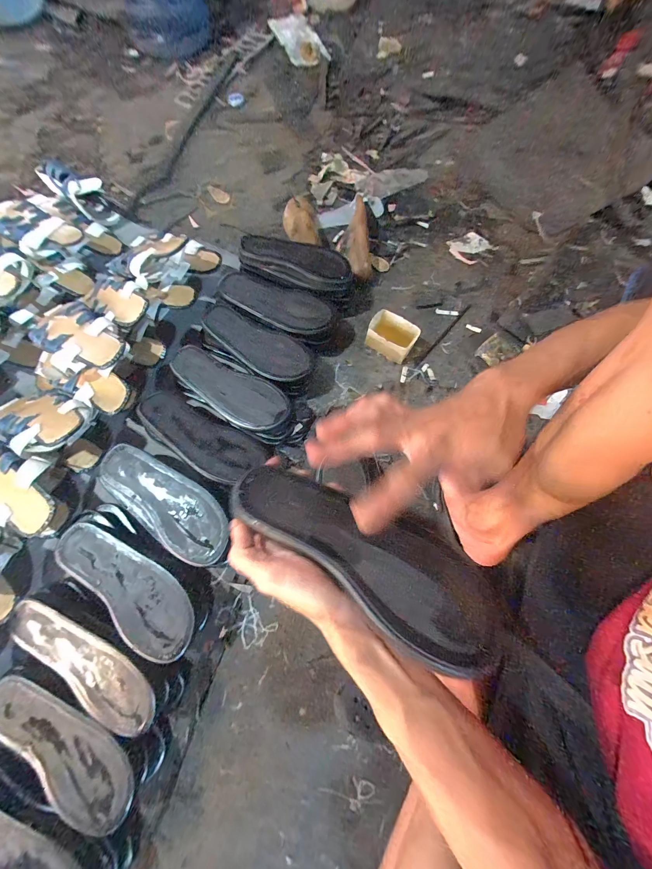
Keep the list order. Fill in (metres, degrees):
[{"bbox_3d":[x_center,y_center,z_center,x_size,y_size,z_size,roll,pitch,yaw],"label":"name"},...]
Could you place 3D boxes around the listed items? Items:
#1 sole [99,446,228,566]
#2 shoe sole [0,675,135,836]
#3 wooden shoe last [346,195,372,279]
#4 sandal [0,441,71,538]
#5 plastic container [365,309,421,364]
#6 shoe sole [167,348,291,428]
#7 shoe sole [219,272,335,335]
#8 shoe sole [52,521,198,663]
[{"bbox_3d":[-0.245,0.098,0.474,0.236,0.016,0.092,42,77,11],"label":"sole"},{"bbox_3d":[-0.357,0.417,0.415,0.243,0.024,0.091,37,77,7],"label":"shoe sole"},{"bbox_3d":[0.080,-0.463,0.728,0.061,0.057,0.222,2,73,0],"label":"wooden shoe last"},{"bbox_3d":[-0.526,0.077,0.498,0.249,0.049,0.109,23,74,6],"label":"sandal"},{"bbox_3d":[0.138,-0.208,0.651,0.101,0.058,0.066,33,75,9],"label":"plastic container"},{"bbox_3d":[-0.183,-0.083,0.563,0.238,0.015,0.091,28,75,8],"label":"shoe sole"},{"bbox_3d":[-0.104,-0.257,0.634,0.241,0.043,0.095,19,74,5],"label":"shoe sole"},{"bbox_3d":[-0.284,0.215,0.439,0.236,0.018,0.089,40,77,11],"label":"shoe sole"}]

